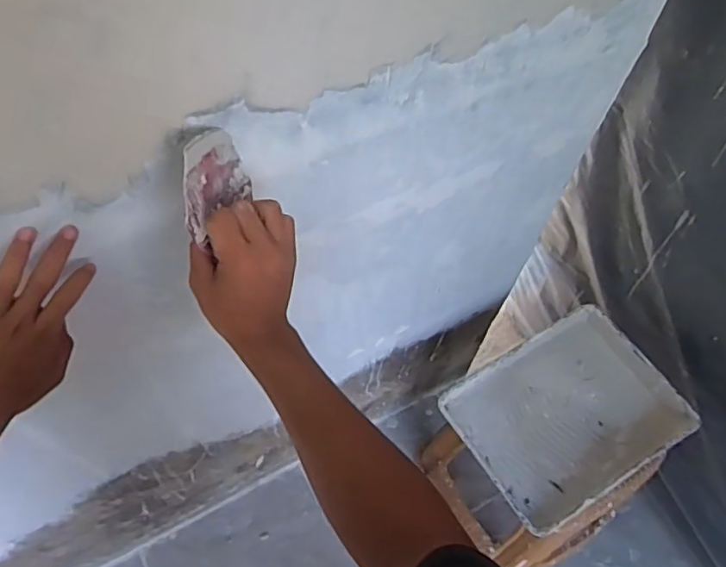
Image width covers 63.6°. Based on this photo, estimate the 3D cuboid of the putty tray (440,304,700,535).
[{"bbox_3d":[0.347,0.222,1.003,0.338,0.069,0.277,-26,64,-17],"label":"putty tray"}]

